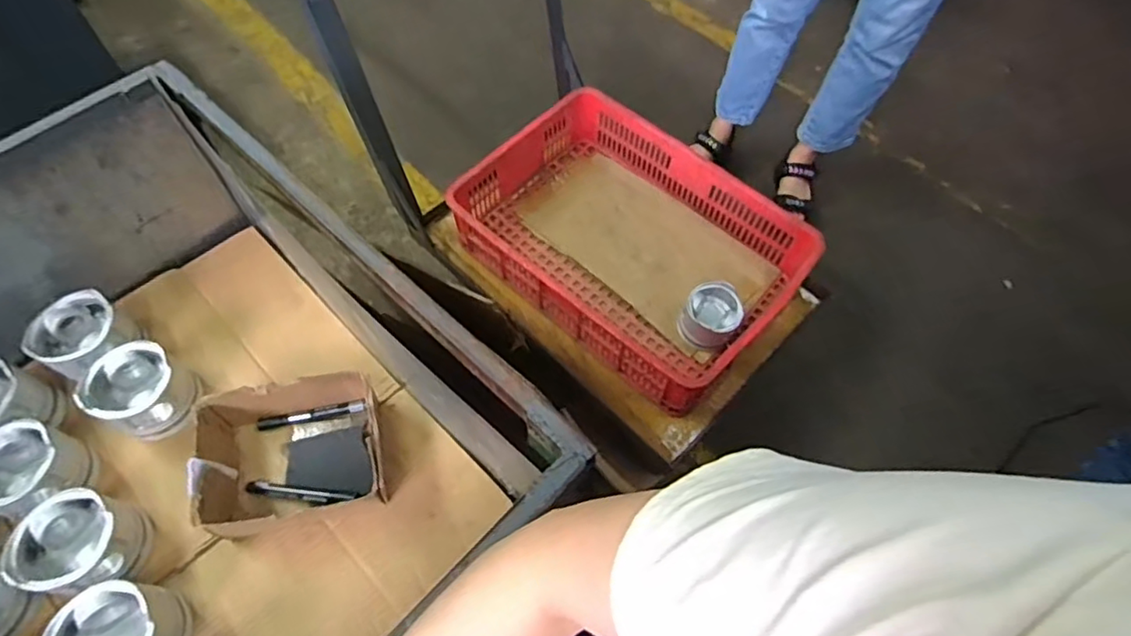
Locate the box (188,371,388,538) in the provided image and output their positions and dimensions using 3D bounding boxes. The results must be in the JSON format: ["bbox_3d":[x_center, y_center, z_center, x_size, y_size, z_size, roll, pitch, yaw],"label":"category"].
[{"bbox_3d":[-0.330,0.170,0.750,0.208,0.089,0.166,-13,62,-8],"label":"box"}]

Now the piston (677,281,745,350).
[{"bbox_3d":[0.280,-0.004,1.154,0.107,0.075,0.105,1,61,-1],"label":"piston"}]

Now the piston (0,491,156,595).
[{"bbox_3d":[-0.546,0.261,0.692,0.104,0.093,0.104,13,61,6],"label":"piston"}]

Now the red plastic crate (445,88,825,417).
[{"bbox_3d":[0.121,-0.159,1.219,0.637,0.147,0.432,39,67,18],"label":"red plastic crate"}]

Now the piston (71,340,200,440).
[{"bbox_3d":[-0.542,0.098,0.783,0.104,0.093,0.102,1,61,-1],"label":"piston"}]

